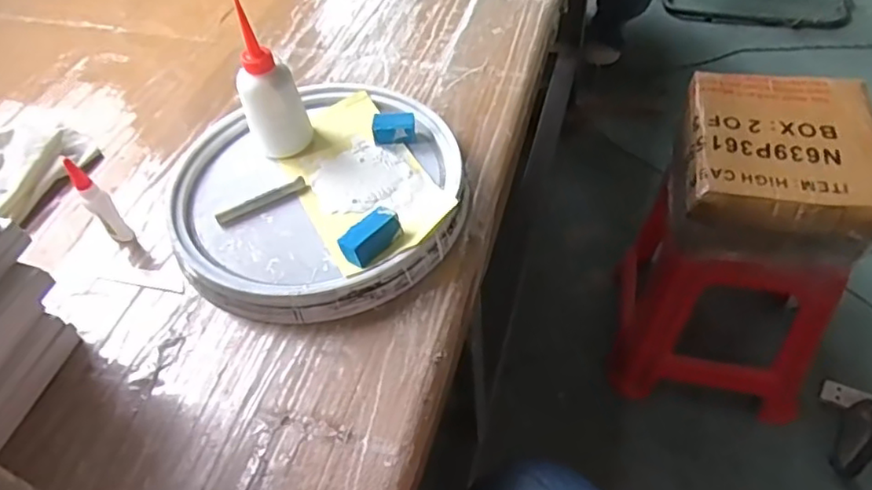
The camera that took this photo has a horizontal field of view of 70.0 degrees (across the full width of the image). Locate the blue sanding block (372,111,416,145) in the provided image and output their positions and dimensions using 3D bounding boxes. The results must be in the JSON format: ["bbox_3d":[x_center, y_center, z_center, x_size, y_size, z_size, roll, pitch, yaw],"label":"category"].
[{"bbox_3d":[-0.044,-0.124,0.661,0.044,0.023,0.026,-2,50,5],"label":"blue sanding block"}]

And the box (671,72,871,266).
[{"bbox_3d":[0.533,-0.124,0.999,0.266,0.147,0.291,7,52,12],"label":"box"}]

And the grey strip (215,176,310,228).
[{"bbox_3d":[-0.172,-0.044,0.621,0.093,0.013,0.012,-26,54,-16],"label":"grey strip"}]

